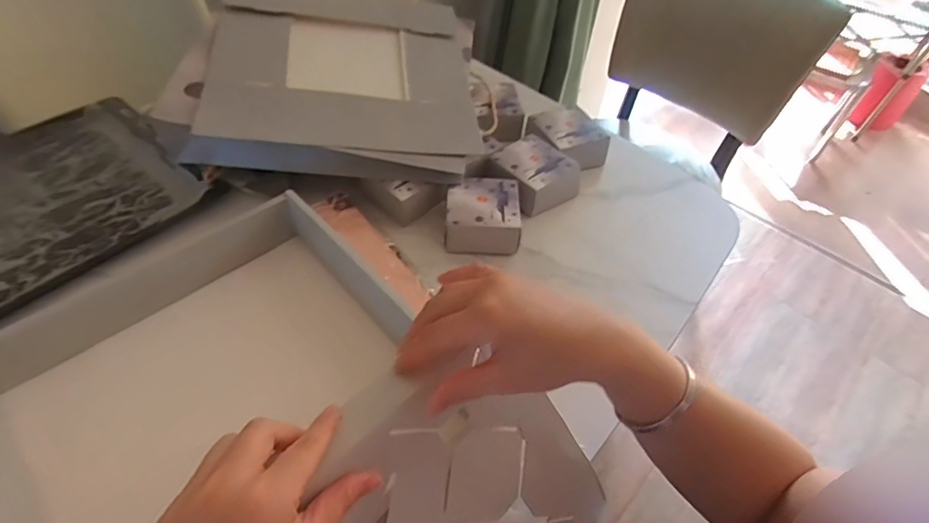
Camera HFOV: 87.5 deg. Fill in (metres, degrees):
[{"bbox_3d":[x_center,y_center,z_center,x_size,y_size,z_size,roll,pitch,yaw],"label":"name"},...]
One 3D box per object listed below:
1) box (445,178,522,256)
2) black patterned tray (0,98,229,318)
[{"bbox_3d":[0.022,-0.058,0.586,0.084,0.046,0.086,2,50,-1],"label":"box"},{"bbox_3d":[-0.536,-0.058,0.562,0.290,0.022,0.378,32,55,21],"label":"black patterned tray"}]

